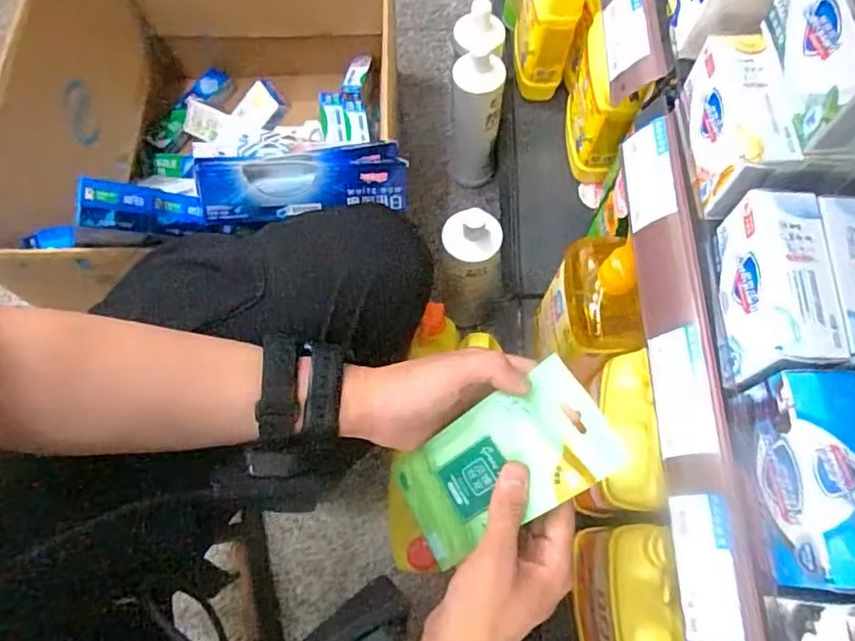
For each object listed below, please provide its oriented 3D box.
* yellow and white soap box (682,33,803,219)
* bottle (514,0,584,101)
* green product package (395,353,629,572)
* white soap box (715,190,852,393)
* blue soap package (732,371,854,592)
[{"bbox_3d":[0.197,-0.130,0.376,0.035,0.049,0.100,-2,69,0],"label":"yellow and white soap box"},{"bbox_3d":[0.172,-0.447,0.846,0.067,0.238,0.130,2,69,2],"label":"bottle"},{"bbox_3d":[0.047,0.098,0.393,0.151,0.012,0.079,-36,69,22],"label":"green product package"},{"bbox_3d":[0.195,-0.016,0.331,0.037,0.056,0.104,3,69,2],"label":"white soap box"},{"bbox_3d":[0.191,0.079,0.288,0.037,0.049,0.097,2,69,2],"label":"blue soap package"}]

